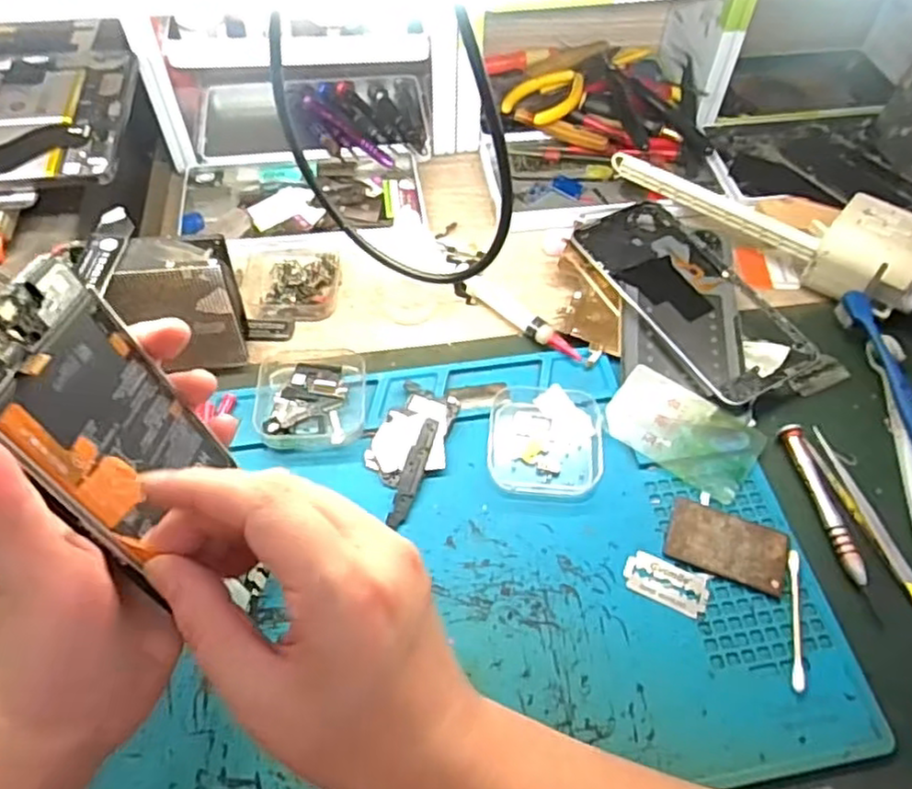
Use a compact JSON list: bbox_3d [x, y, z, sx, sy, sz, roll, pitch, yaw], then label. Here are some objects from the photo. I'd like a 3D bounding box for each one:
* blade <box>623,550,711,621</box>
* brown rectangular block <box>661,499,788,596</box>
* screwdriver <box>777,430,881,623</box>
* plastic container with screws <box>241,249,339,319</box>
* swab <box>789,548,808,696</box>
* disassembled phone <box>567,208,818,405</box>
[{"bbox_3d":[0.109,0.096,0.351,0.042,0.004,0.024,22,58,12],"label":"blade"},{"bbox_3d":[0.145,0.080,0.363,0.061,0.004,0.036,20,57,11],"label":"brown rectangular block"},{"bbox_3d":[0.206,0.065,0.371,0.013,0.007,0.111,-6,56,-6],"label":"screwdriver"},{"bbox_3d":[-0.113,-0.078,0.466,0.067,0.025,0.058,-5,56,-6],"label":"plastic container with screws"},{"bbox_3d":[0.171,0.111,0.340,0.006,0.004,0.072,13,56,7],"label":"swab"},{"bbox_3d":[0.150,-0.065,0.451,0.078,0.012,0.166,-27,61,-19],"label":"disassembled phone"}]

